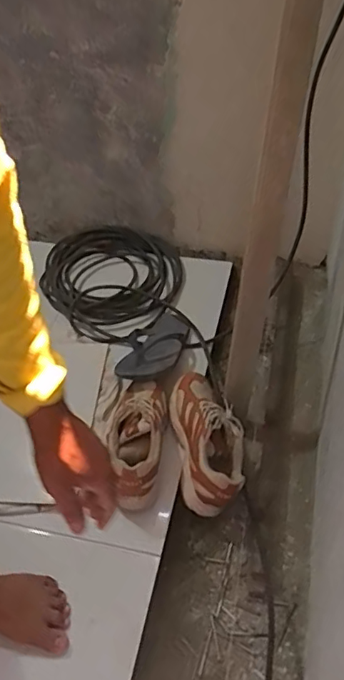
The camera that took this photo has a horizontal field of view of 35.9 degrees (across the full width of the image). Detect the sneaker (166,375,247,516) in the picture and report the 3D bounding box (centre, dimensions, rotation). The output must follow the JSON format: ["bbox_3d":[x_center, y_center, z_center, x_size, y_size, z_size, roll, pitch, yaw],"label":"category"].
[{"bbox_3d":[0.067,0.179,1.021,0.126,0.085,0.282,-10,48,-3],"label":"sneaker"}]

